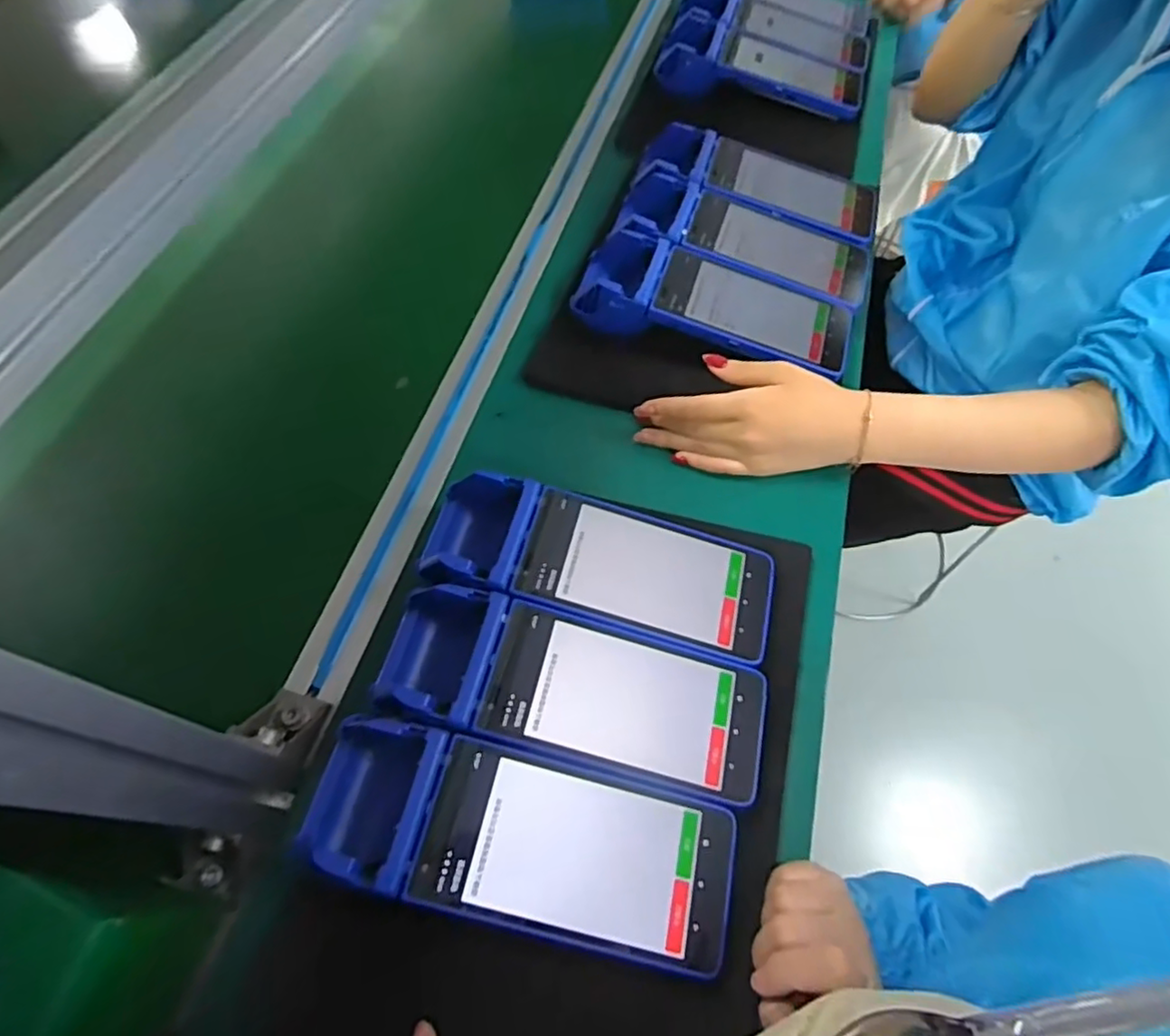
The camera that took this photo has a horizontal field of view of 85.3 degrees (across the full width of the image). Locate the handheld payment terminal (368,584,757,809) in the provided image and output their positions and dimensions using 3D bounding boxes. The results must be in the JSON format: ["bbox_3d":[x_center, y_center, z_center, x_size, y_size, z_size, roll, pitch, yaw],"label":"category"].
[{"bbox_3d":[-0.008,0.100,0.375,0.222,0.060,0.079,12,62,7],"label":"handheld payment terminal"}]

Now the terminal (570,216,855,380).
[{"bbox_3d":[0.098,-0.174,0.531,0.243,0.058,0.101,19,63,10],"label":"terminal"}]

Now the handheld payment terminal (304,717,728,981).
[{"bbox_3d":[-0.035,0.161,0.326,0.222,0.040,0.085,11,62,6],"label":"handheld payment terminal"}]

